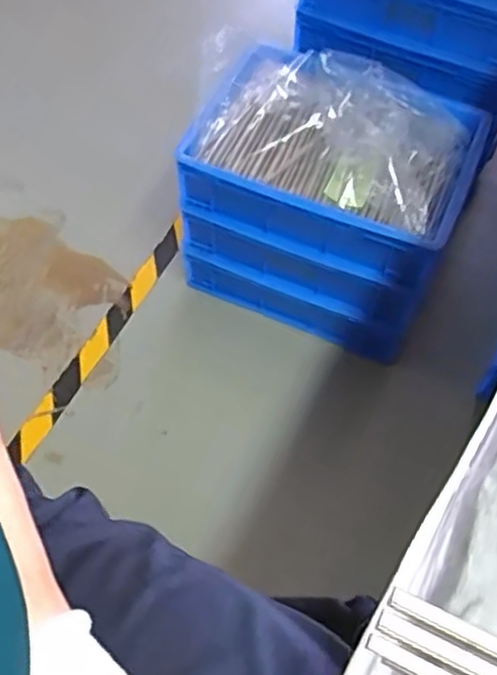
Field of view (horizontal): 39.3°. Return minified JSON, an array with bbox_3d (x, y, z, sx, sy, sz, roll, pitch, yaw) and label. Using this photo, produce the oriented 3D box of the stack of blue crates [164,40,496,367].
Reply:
[{"bbox_3d":[0.129,-0.217,1.142,0.394,0.367,0.280,23,60,12],"label":"stack of blue crates"}]

